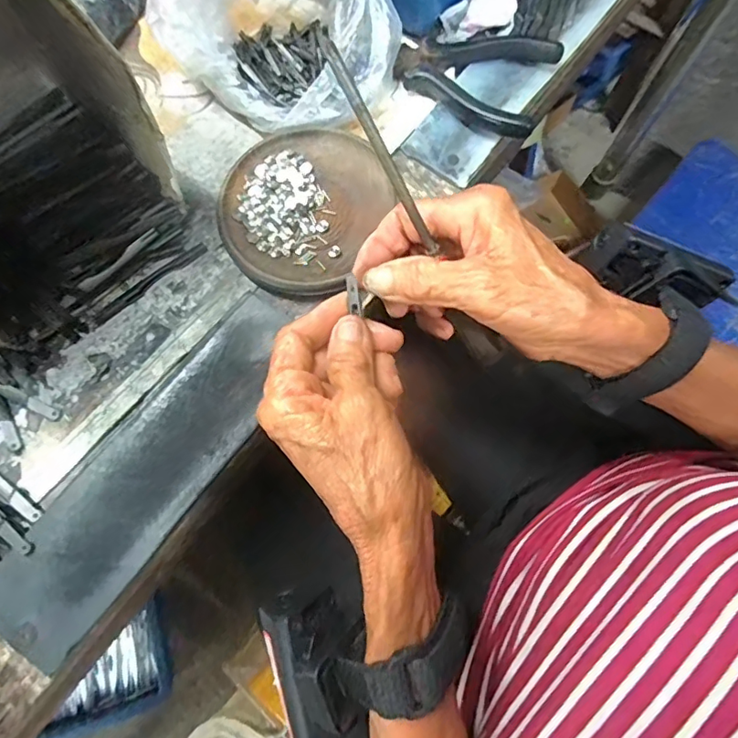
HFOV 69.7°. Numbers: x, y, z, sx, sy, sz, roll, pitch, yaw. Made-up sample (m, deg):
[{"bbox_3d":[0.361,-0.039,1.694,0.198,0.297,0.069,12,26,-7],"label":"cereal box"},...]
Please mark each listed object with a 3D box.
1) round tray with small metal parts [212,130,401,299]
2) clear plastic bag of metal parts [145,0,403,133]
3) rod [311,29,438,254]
[{"bbox_3d":[-0.042,-0.102,0.336,0.096,0.013,0.112,27,74,9],"label":"round tray with small metal parts"},{"bbox_3d":[-0.053,-0.223,0.337,0.137,0.083,0.114,28,74,9],"label":"clear plastic bag of metal parts"},{"bbox_3d":[0.006,-0.089,0.218,0.004,0.098,0.004,24,69,47],"label":"rod"}]

